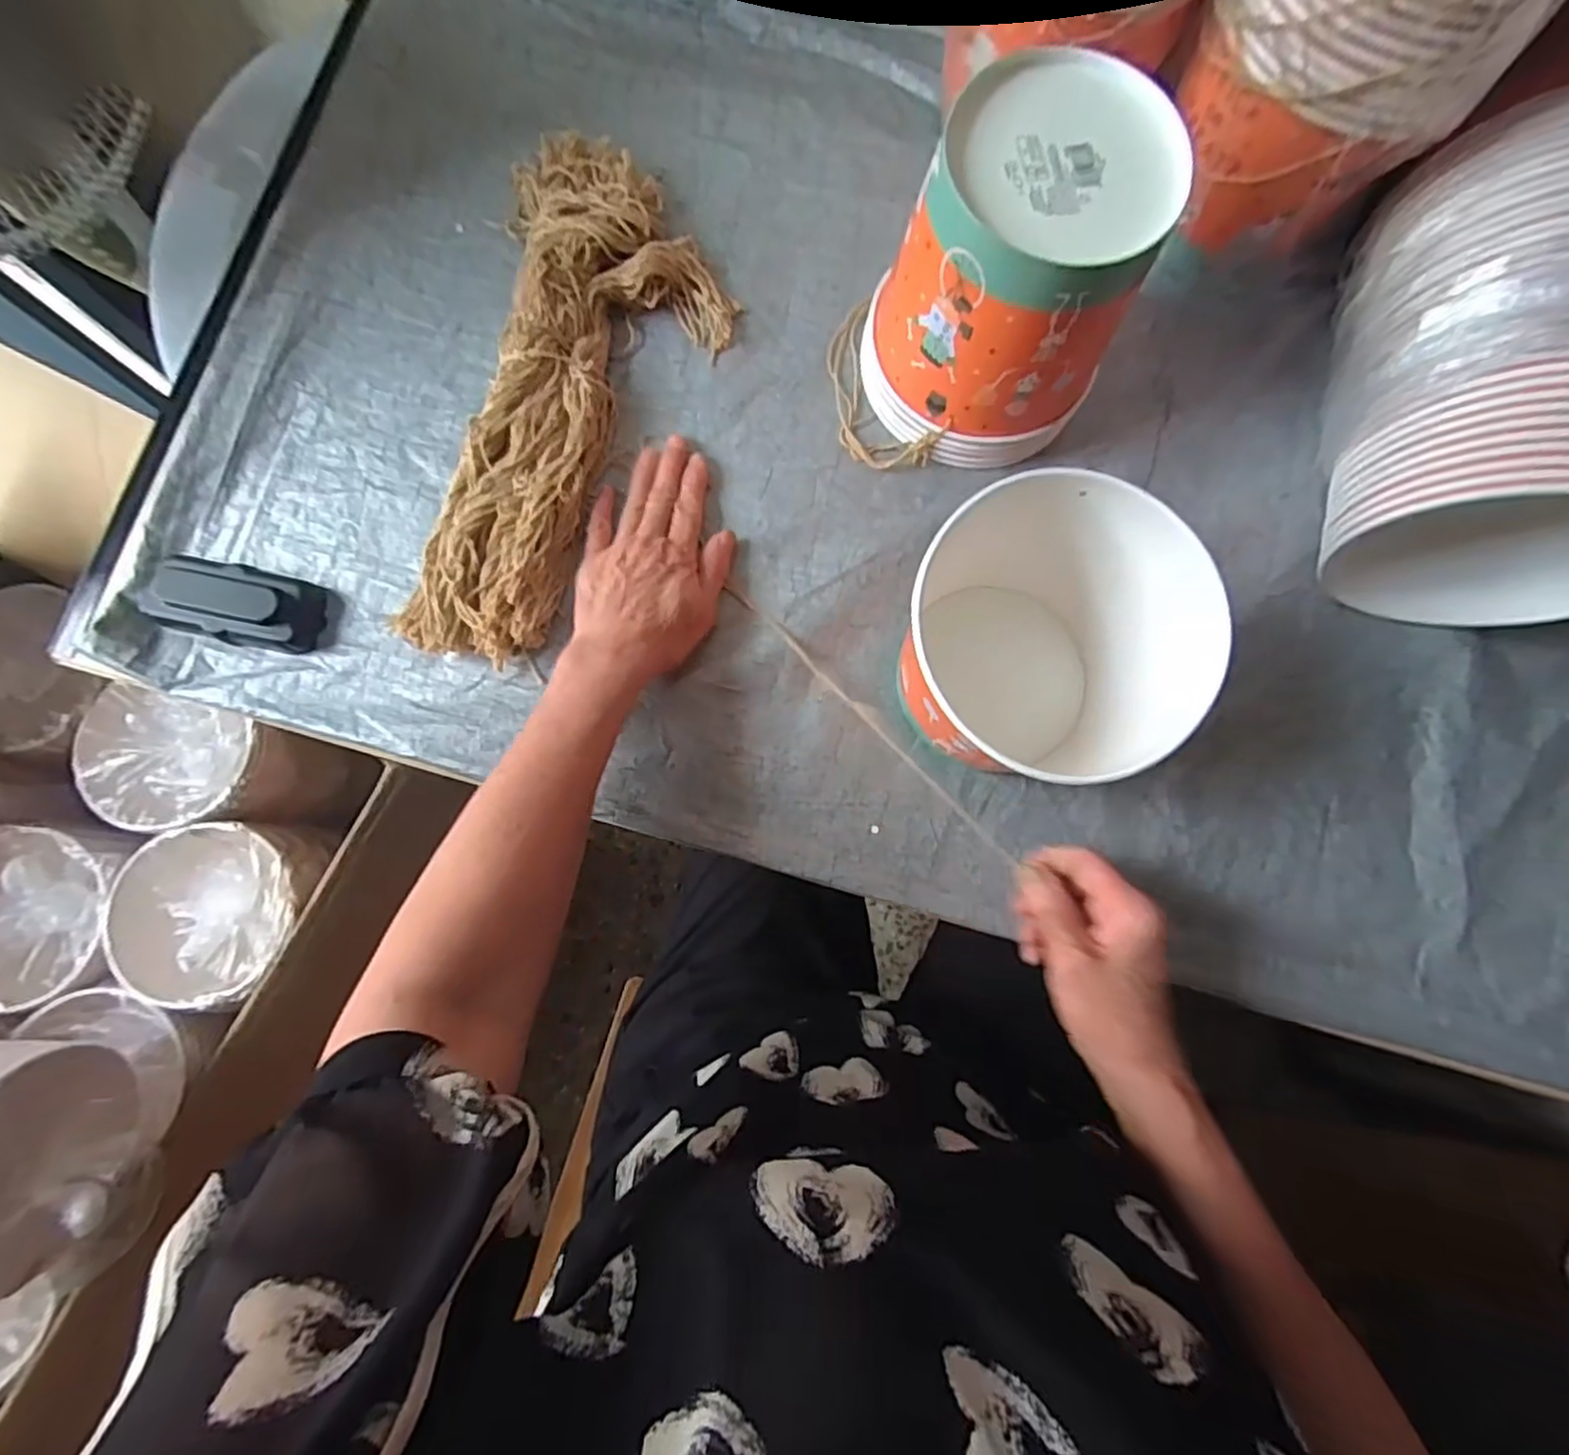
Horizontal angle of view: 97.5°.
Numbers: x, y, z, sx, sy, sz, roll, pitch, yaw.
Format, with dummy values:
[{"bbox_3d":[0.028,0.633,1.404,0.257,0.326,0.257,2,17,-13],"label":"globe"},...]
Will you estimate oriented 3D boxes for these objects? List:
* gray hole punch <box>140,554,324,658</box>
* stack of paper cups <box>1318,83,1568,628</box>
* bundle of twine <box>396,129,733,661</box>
[{"bbox_3d":[-0.378,-0.086,0.470,0.111,0.024,0.052,15,81,1],"label":"gray hole punch"},{"bbox_3d":[0.444,-0.223,0.434,0.144,0.168,0.286,13,81,1],"label":"stack of paper cups"},{"bbox_3d":[-0.142,-0.241,0.490,0.168,0.041,0.400,10,81,0],"label":"bundle of twine"}]

